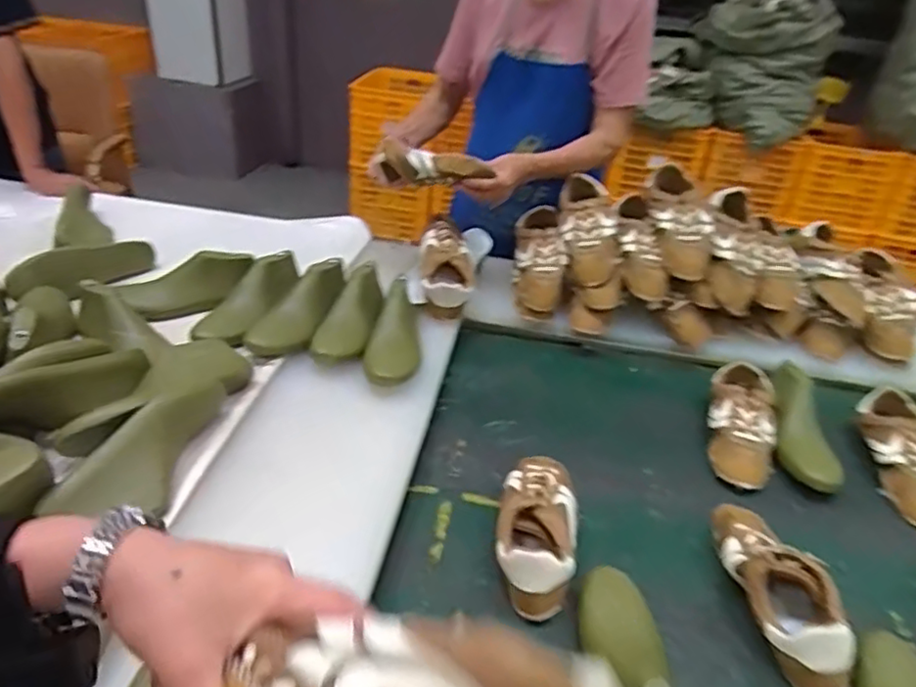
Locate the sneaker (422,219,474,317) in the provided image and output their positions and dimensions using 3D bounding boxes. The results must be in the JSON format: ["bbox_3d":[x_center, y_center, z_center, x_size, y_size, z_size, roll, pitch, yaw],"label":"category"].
[{"bbox_3d":[-0.019,-0.143,1.176,0.099,0.078,0.202,0,62,-7],"label":"sneaker"}]

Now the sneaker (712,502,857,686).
[{"bbox_3d":[0.361,0.268,0.733,0.090,0.081,0.253,2,33,-5],"label":"sneaker"}]

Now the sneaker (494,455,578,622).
[{"bbox_3d":[0.096,0.220,0.771,0.096,0.077,0.244,10,33,8],"label":"sneaker"}]

